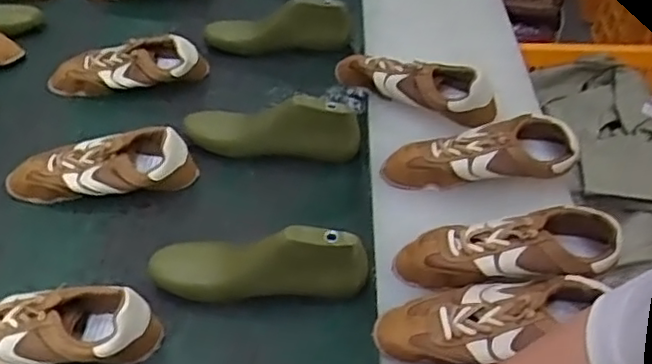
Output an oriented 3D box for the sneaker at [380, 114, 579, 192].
[{"bbox_3d":[0.191,-0.039,0.817,0.227,0.078,0.083,-1,47,-1],"label":"sneaker"}]

